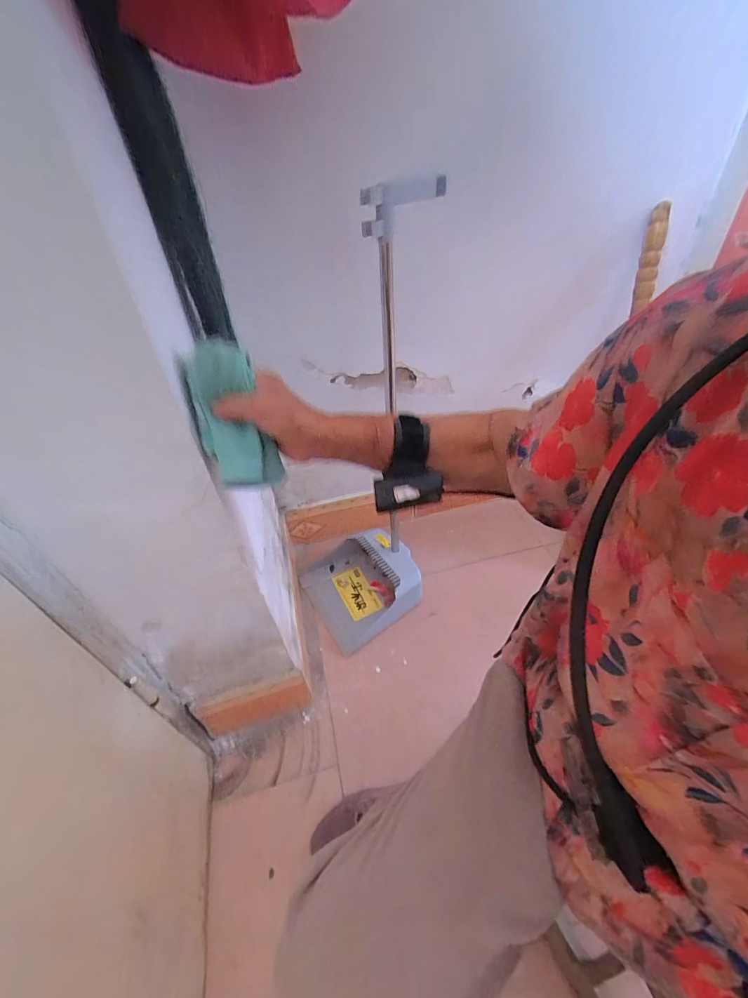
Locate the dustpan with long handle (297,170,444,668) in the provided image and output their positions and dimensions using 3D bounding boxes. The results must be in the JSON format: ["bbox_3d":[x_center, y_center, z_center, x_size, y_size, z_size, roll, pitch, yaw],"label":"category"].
[{"bbox_3d":[-0.013,-0.080,0.714,0.294,0.750,0.243,-24,44,-21],"label":"dustpan with long handle"}]

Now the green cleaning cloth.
[{"bbox_3d":[-0.139,-0.082,0.387,0.063,0.146,0.028,-18,7,-16],"label":"green cleaning cloth"}]

